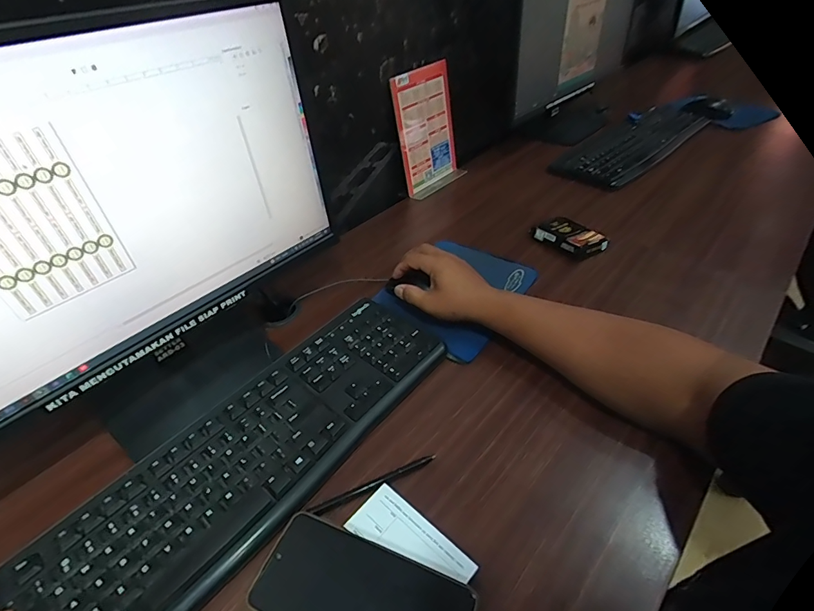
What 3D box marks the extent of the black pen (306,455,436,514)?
[{"bbox_3d":[-0.030,0.167,0.397,0.123,0.004,0.007,-19,44,-15],"label":"black pen"}]

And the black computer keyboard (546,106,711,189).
[{"bbox_3d":[0.534,-0.391,0.958,0.155,0.027,0.542,32,54,33],"label":"black computer keyboard"}]

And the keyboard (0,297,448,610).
[{"bbox_3d":[-0.143,0.134,0.428,0.150,0.018,0.419,34,54,27],"label":"keyboard"}]

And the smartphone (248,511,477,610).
[{"bbox_3d":[-0.035,0.220,0.319,0.159,0.014,0.078,14,45,20],"label":"smartphone"}]

